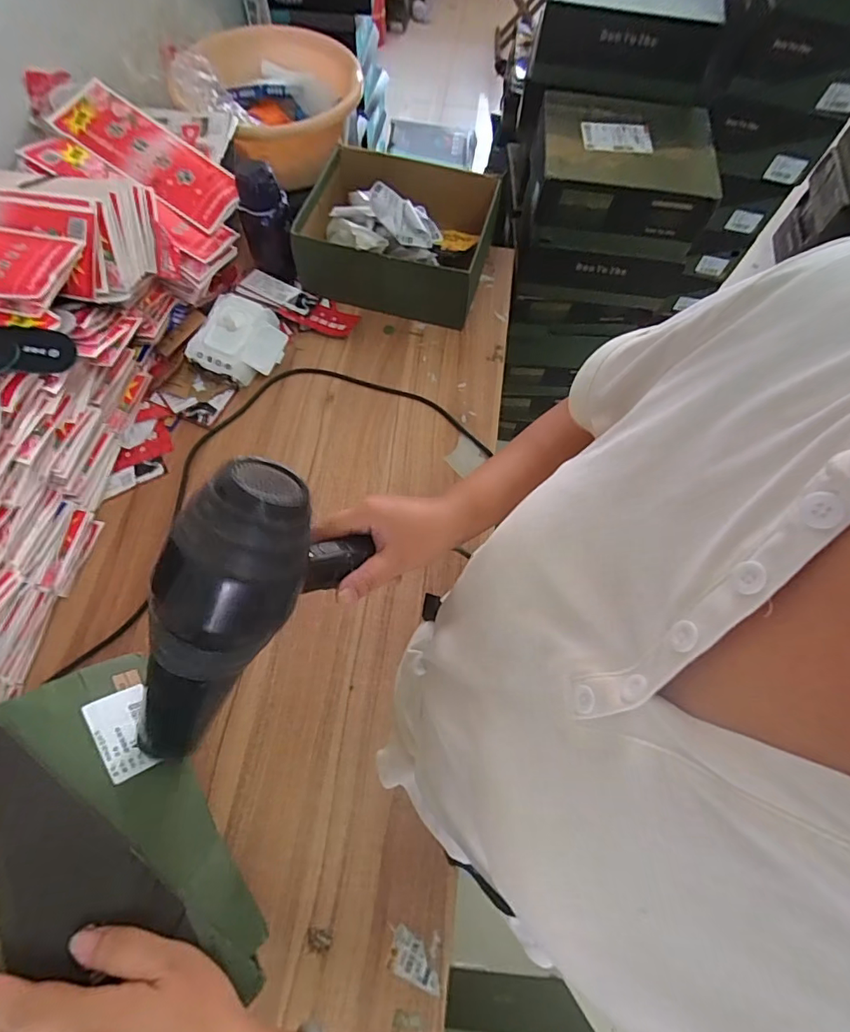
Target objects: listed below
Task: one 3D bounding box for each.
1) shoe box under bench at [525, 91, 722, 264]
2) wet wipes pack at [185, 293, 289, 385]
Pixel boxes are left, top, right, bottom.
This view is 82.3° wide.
[{"bbox_3d":[0.373,-0.680,0.961,0.335,0.136,0.269,5,66,-1],"label":"shoe box under bench"},{"bbox_3d":[-0.311,-0.301,0.837,0.118,0.076,0.152,26,68,8],"label":"wet wipes pack"}]

